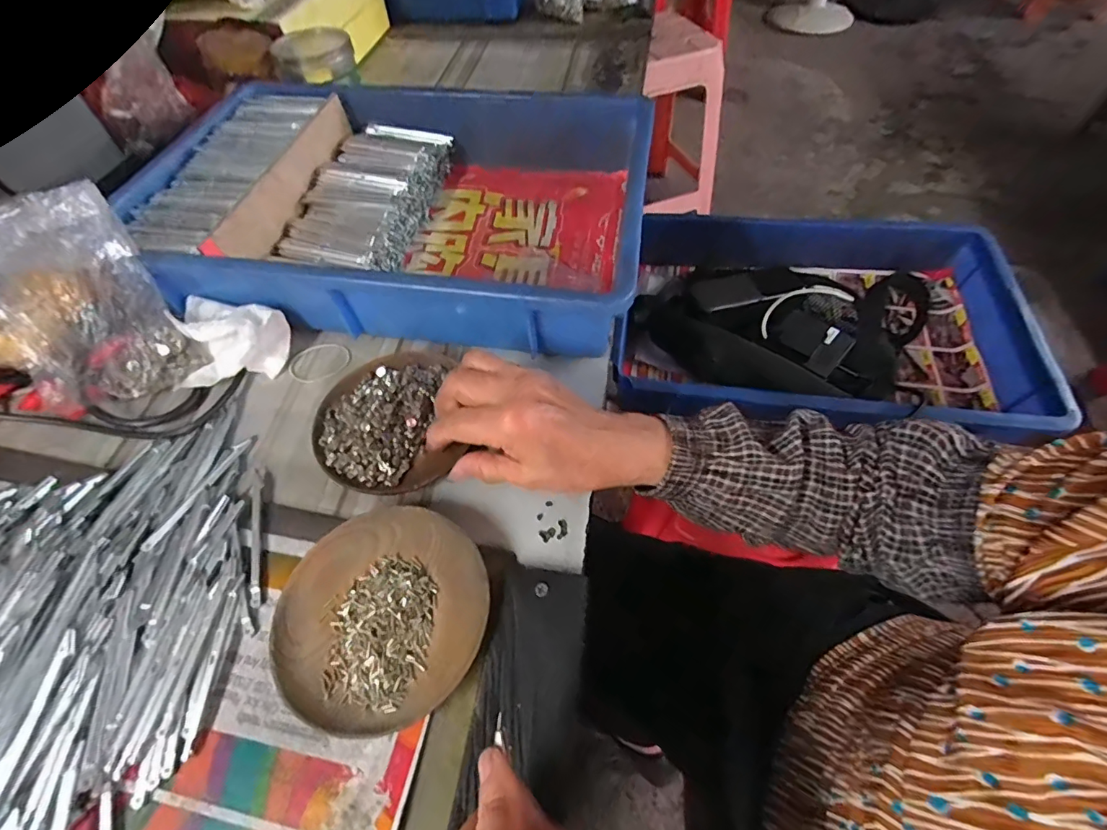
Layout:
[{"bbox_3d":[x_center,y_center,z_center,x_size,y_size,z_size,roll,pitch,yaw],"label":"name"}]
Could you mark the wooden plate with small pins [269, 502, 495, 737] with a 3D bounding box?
[{"bbox_3d":[-0.096,0.108,0.269,0.117,0.016,0.111,-1,57,1],"label":"wooden plate with small pins"}]

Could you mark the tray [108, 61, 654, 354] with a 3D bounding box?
[{"bbox_3d":[-0.136,-0.199,0.438,0.412,0.084,0.296,7,57,6],"label":"tray"}]

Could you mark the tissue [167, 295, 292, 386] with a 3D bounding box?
[{"bbox_3d":[-0.257,-0.057,0.372,0.087,0.045,0.064,9,57,7],"label":"tissue"}]

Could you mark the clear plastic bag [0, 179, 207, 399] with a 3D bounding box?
[{"bbox_3d":[-0.334,-0.082,0.338,0.096,0.120,0.065,-15,58,-8],"label":"clear plastic bag"}]

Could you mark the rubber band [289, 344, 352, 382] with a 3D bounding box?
[{"bbox_3d":[-0.191,-0.045,0.393,0.047,0.004,0.040,-29,60,-16],"label":"rubber band"}]

